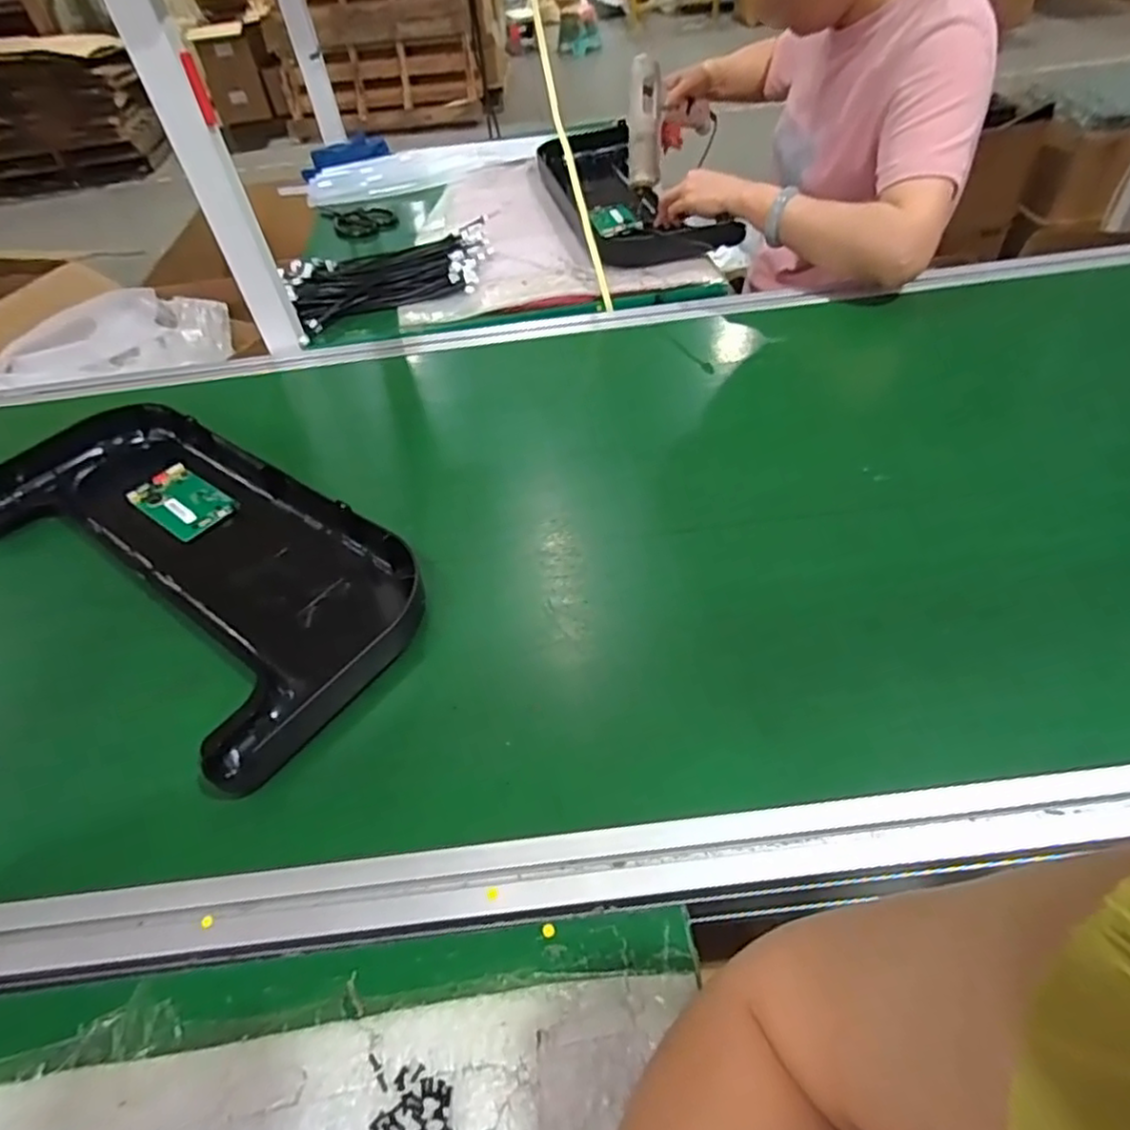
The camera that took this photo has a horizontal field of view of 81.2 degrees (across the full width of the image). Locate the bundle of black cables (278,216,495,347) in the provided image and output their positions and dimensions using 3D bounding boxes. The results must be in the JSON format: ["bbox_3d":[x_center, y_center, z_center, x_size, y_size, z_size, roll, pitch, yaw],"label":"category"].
[{"bbox_3d":[-0.236,-0.403,0.911,0.286,0.049,0.179,-19,49,-11],"label":"bundle of black cables"}]

